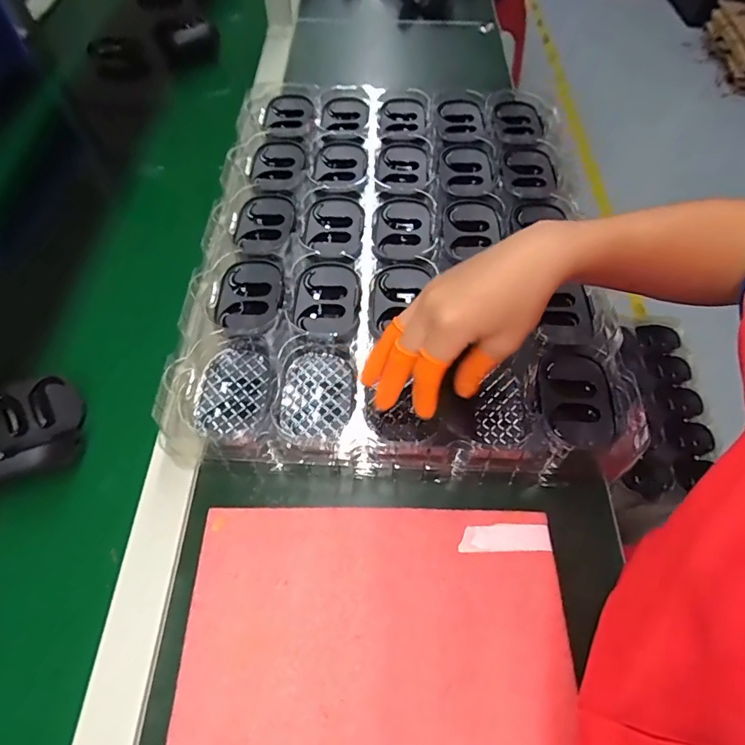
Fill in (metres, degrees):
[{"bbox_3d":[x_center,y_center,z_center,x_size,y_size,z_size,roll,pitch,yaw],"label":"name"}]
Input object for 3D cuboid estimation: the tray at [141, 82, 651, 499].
[{"bbox_3d":[0.026,-0.147,0.505,0.375,0.038,0.505,2,59,2],"label":"tray"}]

